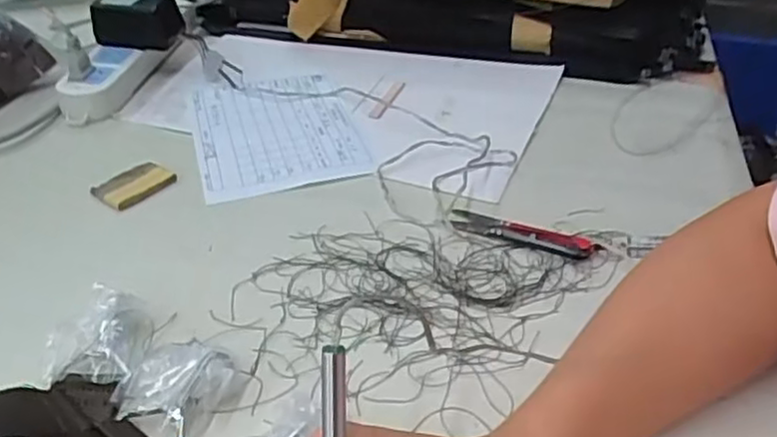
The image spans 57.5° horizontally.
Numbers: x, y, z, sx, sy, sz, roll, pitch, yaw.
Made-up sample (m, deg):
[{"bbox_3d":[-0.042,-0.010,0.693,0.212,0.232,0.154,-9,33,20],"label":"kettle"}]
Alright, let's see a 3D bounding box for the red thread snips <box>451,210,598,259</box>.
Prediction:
[{"bbox_3d":[0.089,0.010,0.480,0.099,0.006,0.023,18,41,25],"label":"red thread snips"}]

